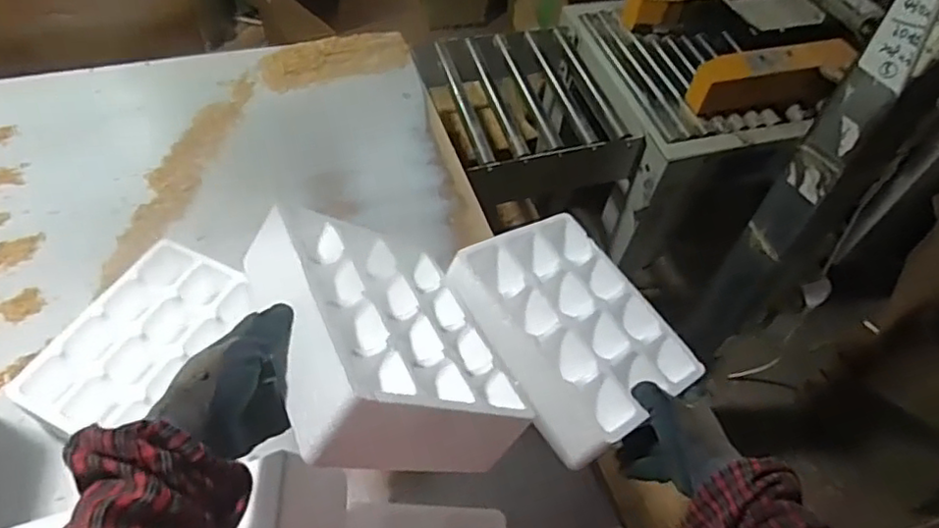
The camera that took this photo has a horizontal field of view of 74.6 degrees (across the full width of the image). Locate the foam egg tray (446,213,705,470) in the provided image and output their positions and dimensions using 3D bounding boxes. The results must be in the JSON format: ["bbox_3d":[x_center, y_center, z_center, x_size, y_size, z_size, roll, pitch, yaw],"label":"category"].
[{"bbox_3d":[0.111,0.063,0.663,0.195,0.042,0.238,-24,68,-35],"label":"foam egg tray"}]

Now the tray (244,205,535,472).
[{"bbox_3d":[-0.067,0.053,0.529,0.184,0.060,0.233,18,33,-41],"label":"tray"}]

